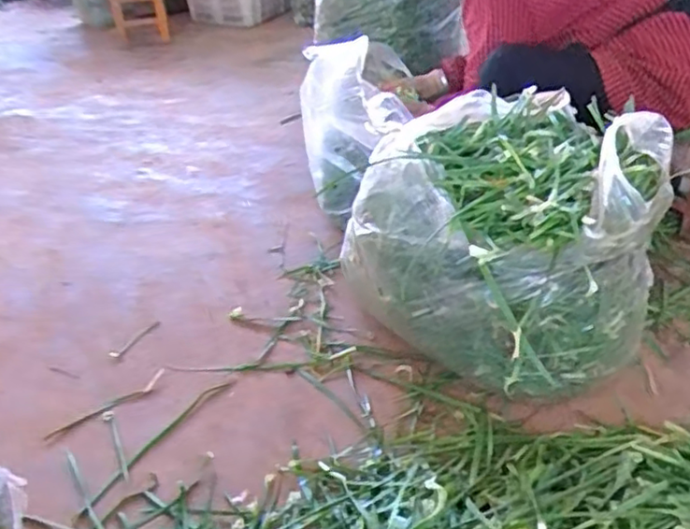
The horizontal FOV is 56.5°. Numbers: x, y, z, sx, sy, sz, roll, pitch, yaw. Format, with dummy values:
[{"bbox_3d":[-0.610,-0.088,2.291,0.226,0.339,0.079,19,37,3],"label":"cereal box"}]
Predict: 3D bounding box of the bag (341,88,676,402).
[{"bbox_3d":[0.266,-0.030,1.066,0.382,0.396,0.421,-24,38,-25],"label":"bag"}]

